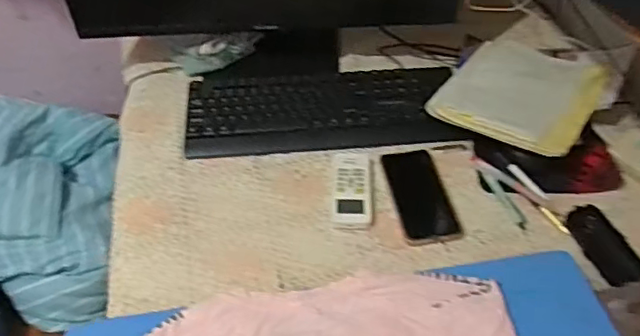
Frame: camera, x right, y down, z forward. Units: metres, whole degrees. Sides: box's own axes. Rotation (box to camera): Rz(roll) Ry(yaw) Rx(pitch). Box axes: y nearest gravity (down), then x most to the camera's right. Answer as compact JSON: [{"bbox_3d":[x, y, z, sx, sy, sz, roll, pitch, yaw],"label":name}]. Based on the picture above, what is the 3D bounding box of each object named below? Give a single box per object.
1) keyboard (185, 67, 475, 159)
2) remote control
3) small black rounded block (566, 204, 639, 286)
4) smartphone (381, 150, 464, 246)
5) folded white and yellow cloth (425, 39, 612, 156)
[{"bbox_3d":[0.004,-0.098,0.917,0.424,0.034,0.167,-5,45,-3],"label":"keyboard"},{"bbox_3d":[0.045,0.024,0.803,0.052,0.022,0.137,1,45,3],"label":"remote control"},{"bbox_3d":[0.356,0.095,0.723,0.045,0.028,0.109,-10,45,-8],"label":"small black rounded block"},{"bbox_3d":[0.135,0.034,0.785,0.075,0.007,0.159,-9,45,-7],"label":"smartphone"},{"bbox_3d":[0.305,-0.120,0.870,0.209,0.033,0.249,21,49,21],"label":"folded white and yellow cloth"}]

